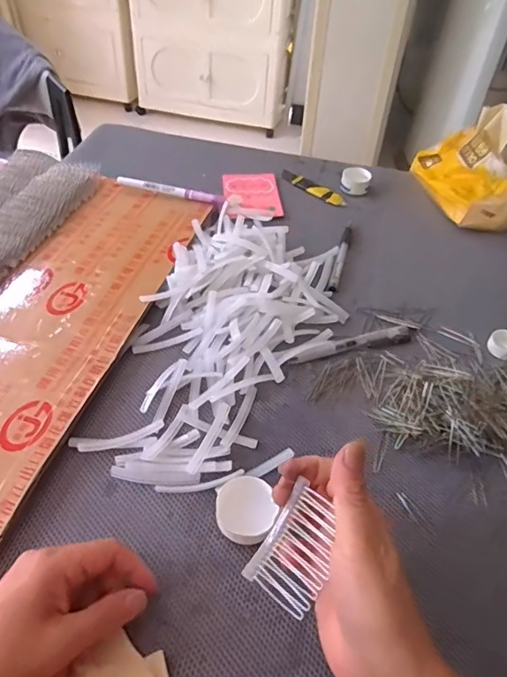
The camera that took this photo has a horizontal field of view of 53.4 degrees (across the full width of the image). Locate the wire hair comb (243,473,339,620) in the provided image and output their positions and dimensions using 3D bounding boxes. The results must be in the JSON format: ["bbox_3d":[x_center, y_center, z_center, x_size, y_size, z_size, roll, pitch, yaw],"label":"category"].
[{"bbox_3d":[0.026,0.121,0.290,0.043,0.008,0.061,30,85,32],"label":"wire hair comb"}]

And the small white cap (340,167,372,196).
[{"bbox_3d":[0.136,-0.209,0.671,0.038,0.021,0.036,10,47,5],"label":"small white cap"}]

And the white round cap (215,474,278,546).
[{"bbox_3d":[-0.005,0.121,0.355,0.041,0.019,0.051,-10,49,-13],"label":"white round cap"}]

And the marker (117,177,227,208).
[{"bbox_3d":[-0.101,-0.178,0.613,0.137,0.014,0.012,12,48,7],"label":"marker"}]

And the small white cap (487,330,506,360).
[{"bbox_3d":[0.241,0.005,0.483,0.029,0.010,0.036,30,52,22],"label":"small white cap"}]

